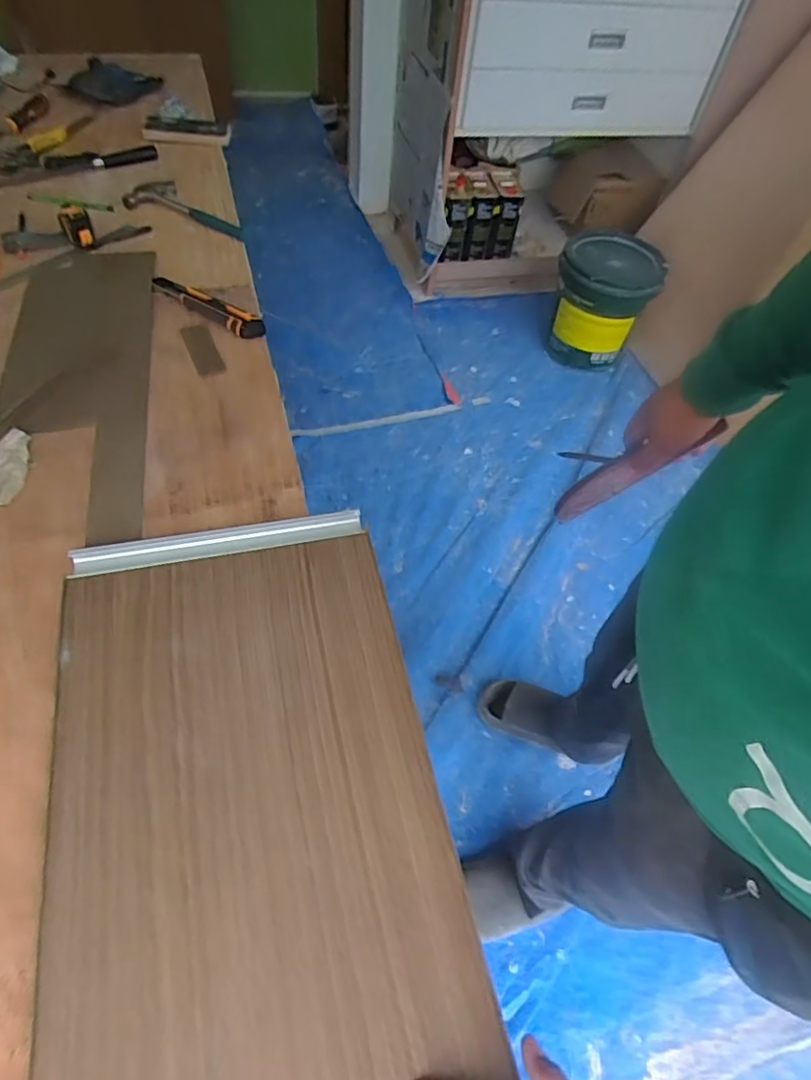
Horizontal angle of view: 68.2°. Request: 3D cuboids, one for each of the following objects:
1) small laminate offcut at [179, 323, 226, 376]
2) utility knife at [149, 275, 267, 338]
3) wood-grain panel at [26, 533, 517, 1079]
[{"bbox_3d":[-0.305,-0.288,0.897,0.041,0.008,0.120,-19,59,-18],"label":"small laminate offcut"},{"bbox_3d":[-0.314,-0.370,0.942,0.234,0.018,0.041,33,59,17],"label":"utility knife"},{"bbox_3d":[-0.136,0.218,0.521,0.316,0.030,0.495,-11,55,-10],"label":"wood-grain panel"}]

